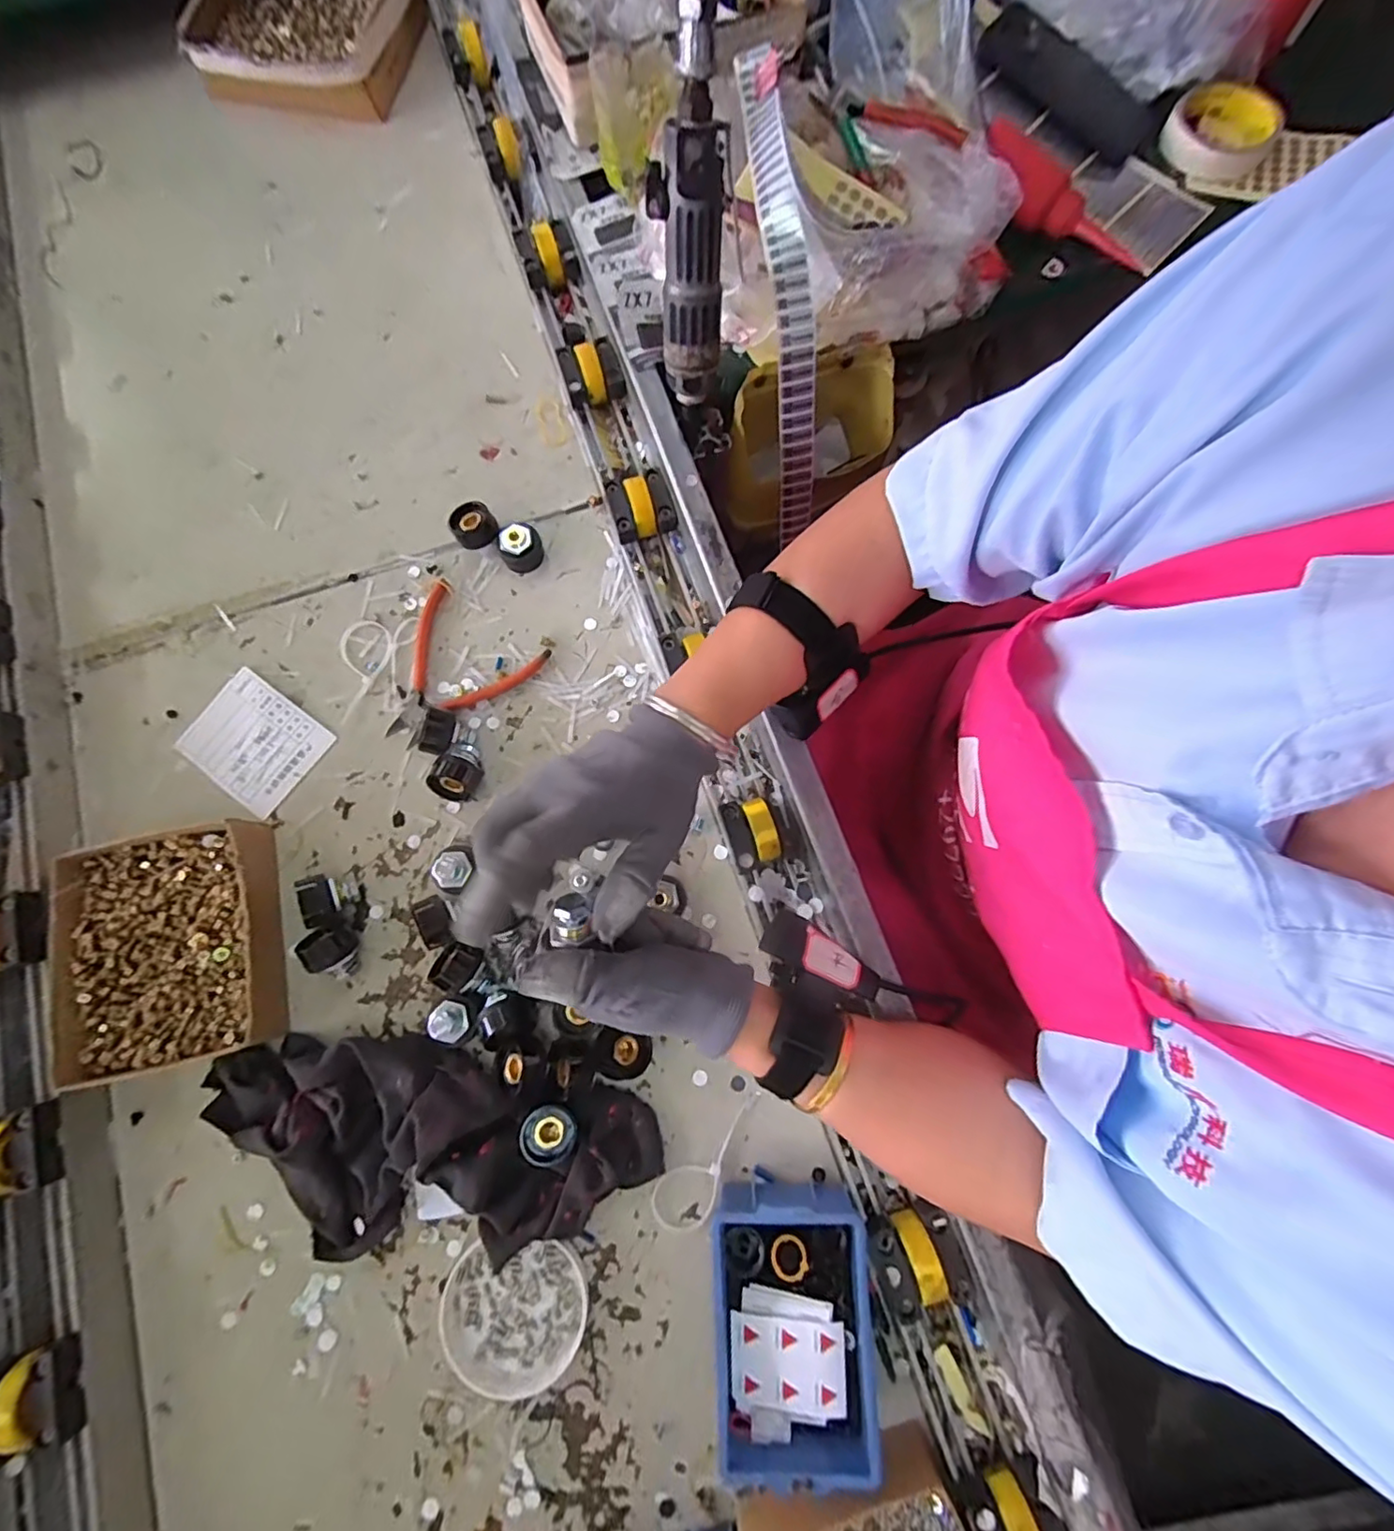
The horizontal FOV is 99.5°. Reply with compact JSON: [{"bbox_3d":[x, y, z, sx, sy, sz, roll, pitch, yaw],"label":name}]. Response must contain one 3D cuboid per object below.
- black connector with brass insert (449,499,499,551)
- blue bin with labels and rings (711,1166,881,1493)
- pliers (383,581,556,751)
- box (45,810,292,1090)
[{"bbox_3d":[-0.200,-0.214,0.533,0.038,0.029,0.036,0,77,0],"label":"black connector with brass insert"},{"bbox_3d":[0.062,0.364,0.394,0.102,0.058,0.151,-2,77,-1],"label":"blue bin with labels and rings"},{"bbox_3d":[-0.218,-0.077,0.512,0.122,0.011,0.137,35,80,7],"label":"pliers"},{"bbox_3d":[-0.401,0.138,0.454,0.149,0.038,0.166,-11,78,-3],"label":"box"}]

